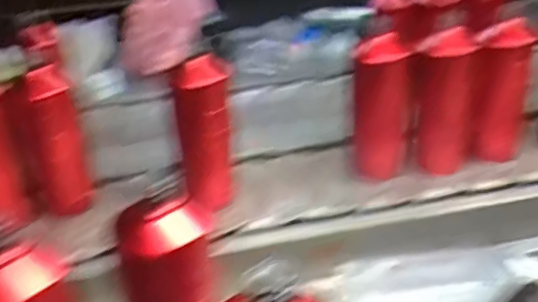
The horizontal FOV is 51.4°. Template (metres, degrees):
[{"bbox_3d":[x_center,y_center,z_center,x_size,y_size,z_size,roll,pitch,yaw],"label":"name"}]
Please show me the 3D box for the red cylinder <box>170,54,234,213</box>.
[{"bbox_3d":[-0.078,-0.022,0.706,0.073,0.187,0.061,-6,29,-7],"label":"red cylinder"}]

